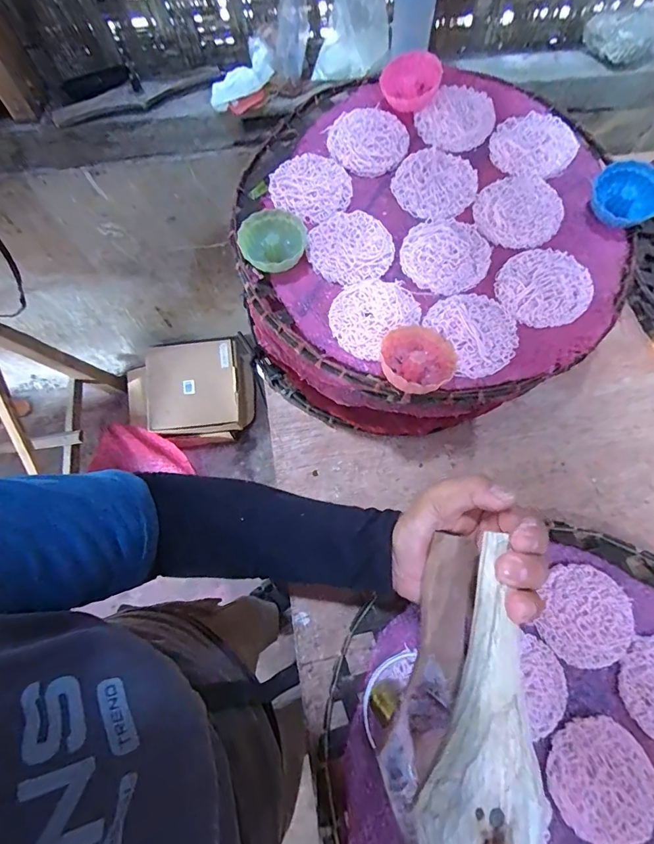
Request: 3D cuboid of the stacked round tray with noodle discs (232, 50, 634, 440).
[{"bbox_3d":[0.094,-0.174,0.459,0.335,0.130,0.353,-1,70,2],"label":"stacked round tray with noodle discs"}]

